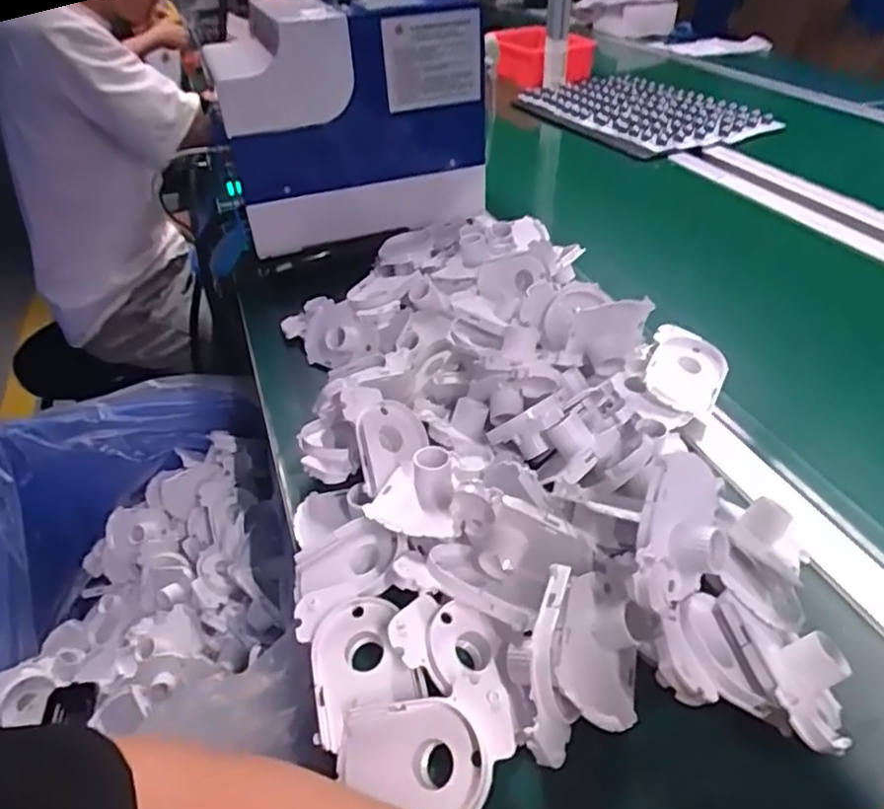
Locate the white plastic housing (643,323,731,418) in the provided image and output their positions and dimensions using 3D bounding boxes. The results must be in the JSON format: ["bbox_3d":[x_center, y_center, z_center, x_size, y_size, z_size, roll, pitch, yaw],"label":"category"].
[{"bbox_3d":[0.222,-0.030,0.574,0.067,0.018,0.090,23,60,8],"label":"white plastic housing"}]

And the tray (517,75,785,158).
[{"bbox_3d":[0.406,-0.599,1.271,0.307,0.042,0.442,-19,41,-19],"label":"tray"}]

